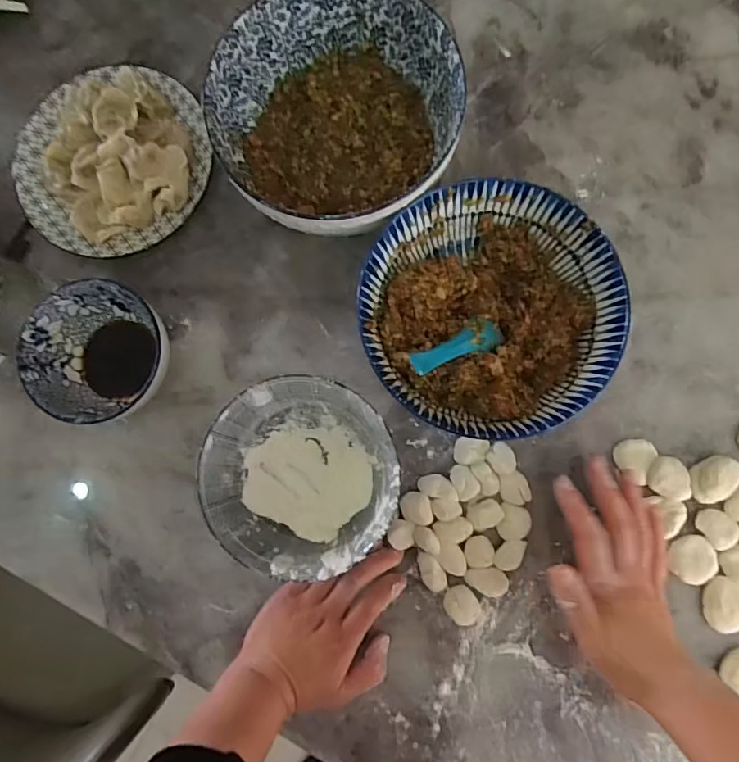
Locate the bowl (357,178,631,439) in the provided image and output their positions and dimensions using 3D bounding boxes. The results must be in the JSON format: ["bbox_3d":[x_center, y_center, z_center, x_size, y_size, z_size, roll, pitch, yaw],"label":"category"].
[{"bbox_3d":[0.097,-0.056,0.430,0.199,0.091,0.194,0,83,4],"label":"bowl"}]

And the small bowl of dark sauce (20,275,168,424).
[{"bbox_3d":[-0.239,-0.022,0.461,0.125,0.067,0.119,0,83,4],"label":"small bowl of dark sauce"}]

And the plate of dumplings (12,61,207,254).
[{"bbox_3d":[-0.260,-0.227,0.499,0.190,0.045,0.196,0,83,4],"label":"plate of dumplings"}]

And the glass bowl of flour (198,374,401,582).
[{"bbox_3d":[-0.054,0.078,0.431,0.155,0.080,0.149,0,83,4],"label":"glass bowl of flour"}]

